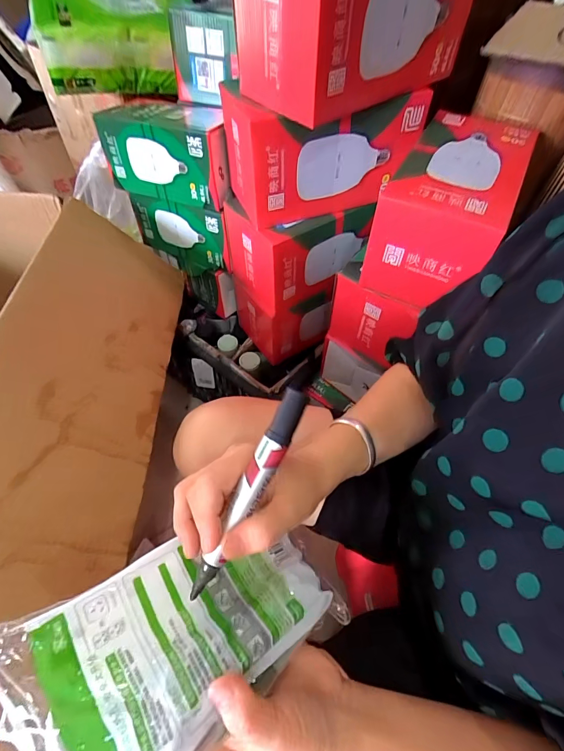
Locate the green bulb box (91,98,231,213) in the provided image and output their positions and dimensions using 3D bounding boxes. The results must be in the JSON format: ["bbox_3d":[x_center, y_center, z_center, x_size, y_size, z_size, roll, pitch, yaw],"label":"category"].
[{"bbox_3d":[-0.161,-0.344,0.565,0.195,0.100,0.110,21,55,10],"label":"green bulb box"}]

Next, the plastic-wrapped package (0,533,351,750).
[{"bbox_3d":[-0.062,0.171,0.245,0.202,0.033,0.113,-16,57,-36],"label":"plastic-wrapped package"}]

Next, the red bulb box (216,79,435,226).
[{"bbox_3d":[0.045,-0.303,0.492,0.229,0.123,0.141,-19,58,-18],"label":"red bulb box"}]

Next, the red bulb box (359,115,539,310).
[{"bbox_3d":[0.207,-0.209,0.471,0.122,0.136,0.228,25,56,13],"label":"red bulb box"}]

